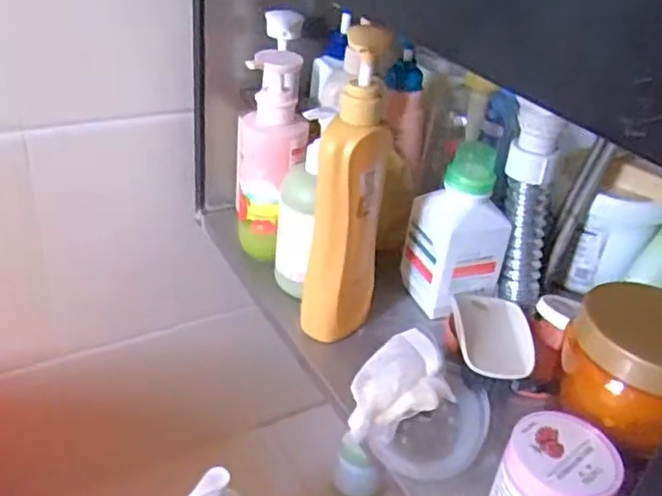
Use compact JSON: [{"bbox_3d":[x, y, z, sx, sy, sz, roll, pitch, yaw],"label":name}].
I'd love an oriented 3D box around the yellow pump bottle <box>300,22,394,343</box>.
[{"bbox_3d":[0.015,-0.041,0.530,0.052,0.254,0.048,15,34,12],"label":"yellow pump bottle"}]

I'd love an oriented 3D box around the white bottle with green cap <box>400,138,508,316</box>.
[{"bbox_3d":[0.123,-0.019,0.618,0.072,0.151,0.069,-10,37,-23],"label":"white bottle with green cap"}]

